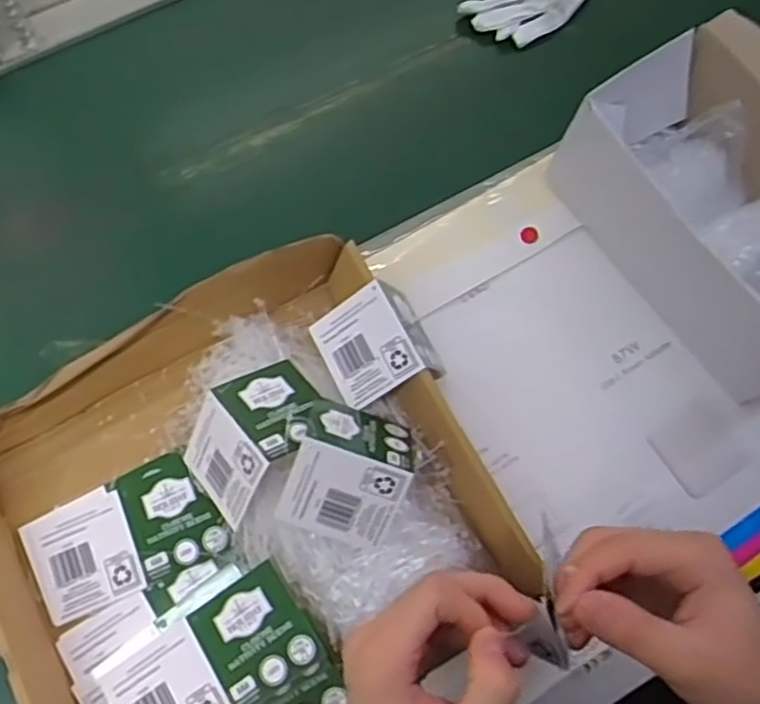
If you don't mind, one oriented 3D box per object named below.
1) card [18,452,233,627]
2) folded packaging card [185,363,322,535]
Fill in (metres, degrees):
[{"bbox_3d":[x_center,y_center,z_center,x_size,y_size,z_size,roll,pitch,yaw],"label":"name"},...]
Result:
[{"bbox_3d":[-0.174,0.124,0.492,0.127,0.006,0.075,-25,74,-5],"label":"card"},{"bbox_3d":[-0.084,0.053,0.482,0.065,0.064,0.101,41,75,11],"label":"folded packaging card"}]

